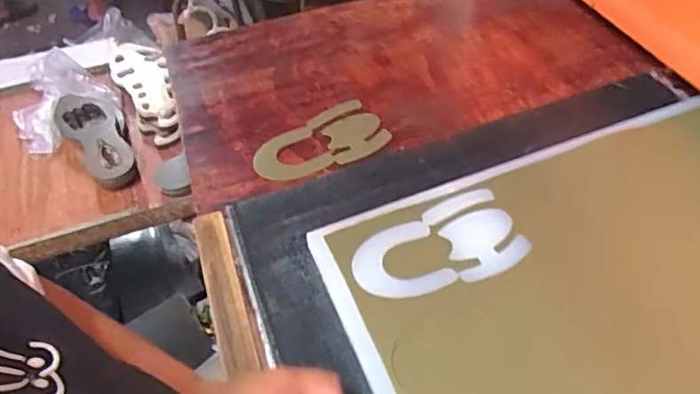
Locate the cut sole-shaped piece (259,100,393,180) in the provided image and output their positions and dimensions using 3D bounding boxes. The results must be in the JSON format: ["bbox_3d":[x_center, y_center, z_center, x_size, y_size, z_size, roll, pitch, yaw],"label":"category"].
[{"bbox_3d":[-0.034,-0.066,0.758,0.166,0.009,0.100,-30,51,-19],"label":"cut sole-shaped piece"}]

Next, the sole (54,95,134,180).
[{"bbox_3d":[-0.473,-0.112,1.104,0.108,0.043,0.280,-19,44,-28],"label":"sole"}]

